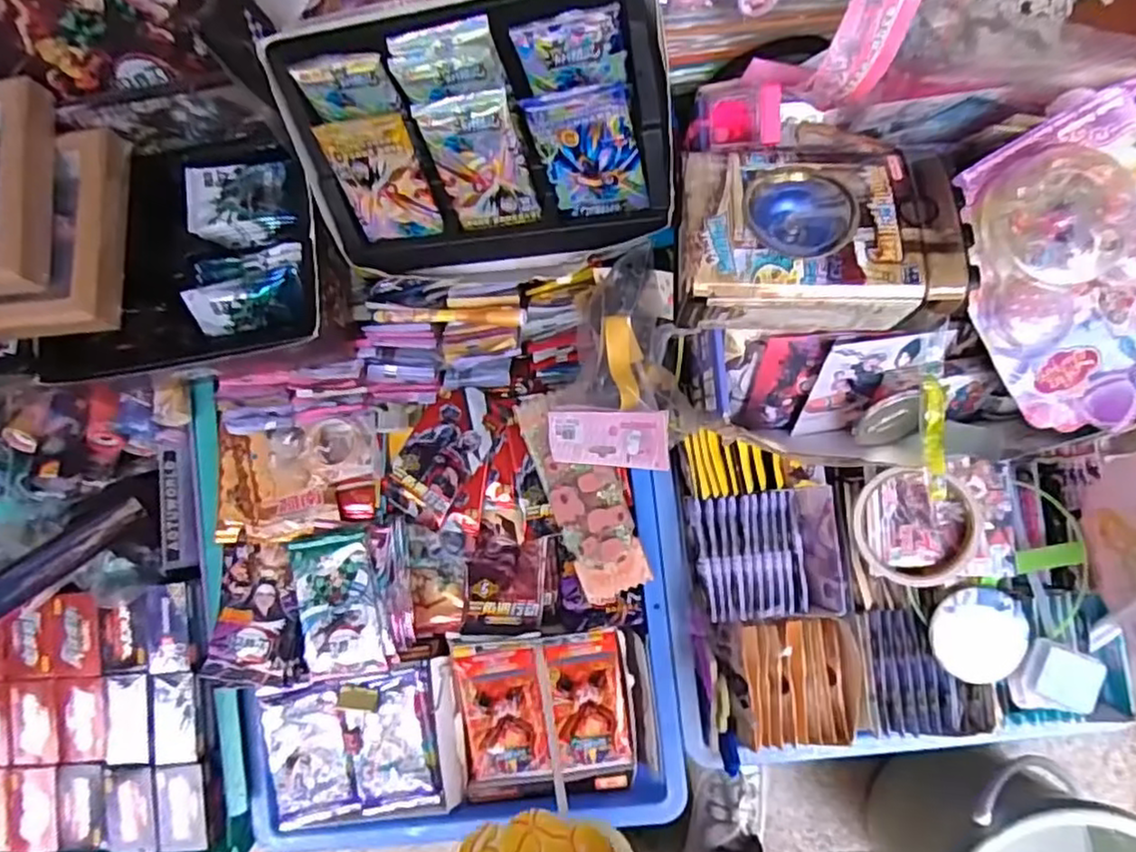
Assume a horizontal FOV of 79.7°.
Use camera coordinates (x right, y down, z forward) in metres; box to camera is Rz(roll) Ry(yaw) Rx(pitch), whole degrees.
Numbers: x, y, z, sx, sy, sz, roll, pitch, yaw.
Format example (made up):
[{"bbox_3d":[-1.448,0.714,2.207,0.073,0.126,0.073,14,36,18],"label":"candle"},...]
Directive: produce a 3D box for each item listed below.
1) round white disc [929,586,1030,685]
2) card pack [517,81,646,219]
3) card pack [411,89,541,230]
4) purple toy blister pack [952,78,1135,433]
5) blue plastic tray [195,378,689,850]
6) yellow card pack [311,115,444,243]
[{"bbox_3d":[0.320,0.162,0.526,0.071,0.016,0.069,0,87,2],"label":"round white disc"},{"bbox_3d":[0.016,-0.186,0.469,0.064,0.090,0.008,-4,51,17],"label":"card pack"},{"bbox_3d":[-0.061,-0.185,0.488,0.063,0.098,0.007,-3,50,17],"label":"card pack"},{"bbox_3d":[0.342,-0.106,0.439,0.150,0.033,0.200,-19,86,1],"label":"purple toy blister pack"},{"bbox_3d":[-0.108,0.162,0.587,0.393,0.055,0.370,-6,87,2],"label":"blue plastic tray"},{"bbox_3d":[-0.137,-0.182,0.507,0.064,0.091,0.009,-5,48,10],"label":"yellow card pack"}]

